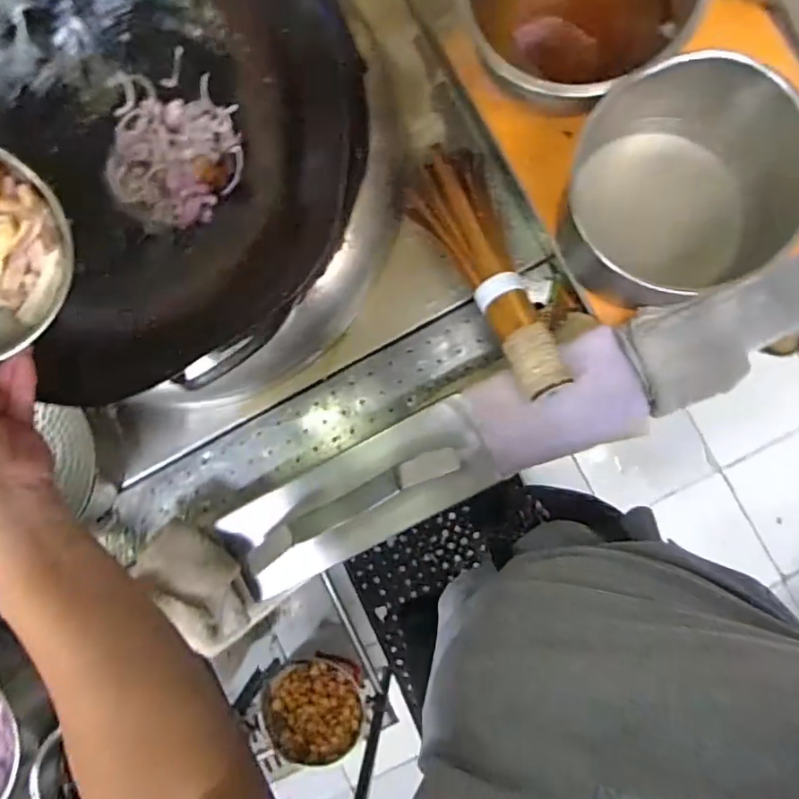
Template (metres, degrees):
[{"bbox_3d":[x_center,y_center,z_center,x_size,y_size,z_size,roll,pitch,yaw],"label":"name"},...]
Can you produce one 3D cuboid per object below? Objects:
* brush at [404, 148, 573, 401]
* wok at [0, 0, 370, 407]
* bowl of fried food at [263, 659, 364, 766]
[{"bbox_3d":[0.092,-0.121,0.560,0.082,0.084,0.258,-23,69,4],"label":"brush"},{"bbox_3d":[-0.219,-0.263,0.519,0.363,0.102,0.390,-22,86,5],"label":"wok"},{"bbox_3d":[-0.169,0.616,1.096,0.186,0.060,0.170,0,88,6],"label":"bowl of fried food"}]

